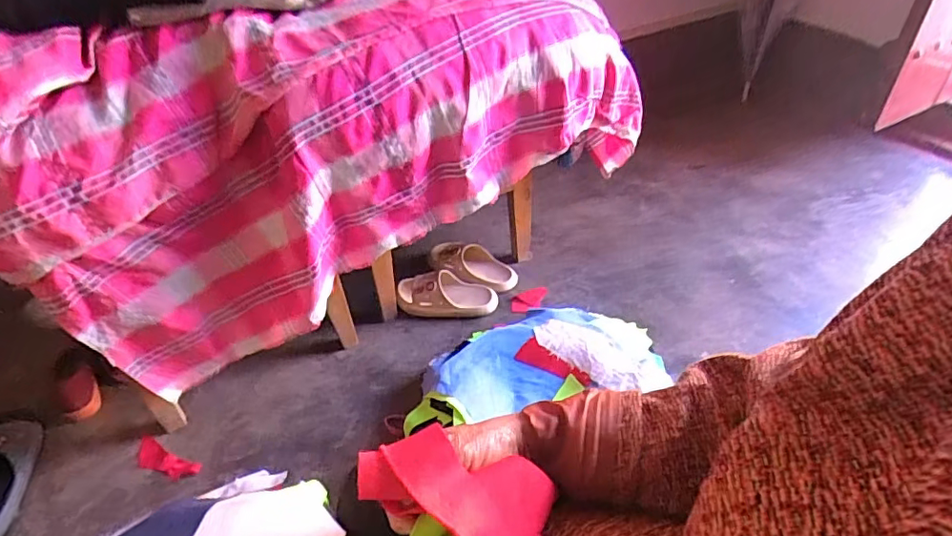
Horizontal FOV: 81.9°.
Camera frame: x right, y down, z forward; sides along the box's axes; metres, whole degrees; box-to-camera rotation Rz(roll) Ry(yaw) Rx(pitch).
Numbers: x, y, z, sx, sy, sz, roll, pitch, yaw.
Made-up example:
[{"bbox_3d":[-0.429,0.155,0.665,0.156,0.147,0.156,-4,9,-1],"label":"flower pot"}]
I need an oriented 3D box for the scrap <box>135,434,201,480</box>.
[{"bbox_3d":[-0.548,0.337,0.961,0.143,0.008,0.045,16,45,21],"label":"scrap"}]

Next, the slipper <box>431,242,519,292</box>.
[{"bbox_3d":[-0.010,-0.008,1.255,0.213,0.078,0.091,19,47,24],"label":"slipper"}]

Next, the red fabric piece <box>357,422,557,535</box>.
[{"bbox_3d":[-0.002,0.174,0.388,0.094,0.050,0.158,-33,86,-34],"label":"red fabric piece"}]

